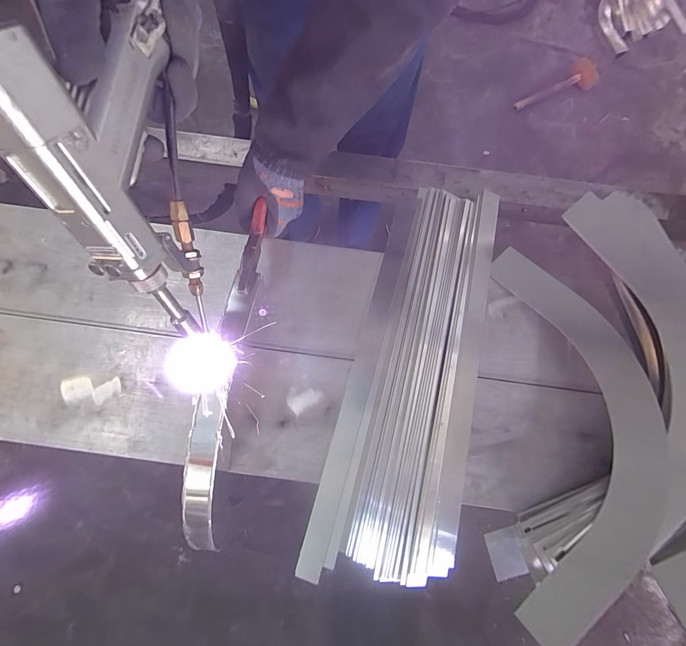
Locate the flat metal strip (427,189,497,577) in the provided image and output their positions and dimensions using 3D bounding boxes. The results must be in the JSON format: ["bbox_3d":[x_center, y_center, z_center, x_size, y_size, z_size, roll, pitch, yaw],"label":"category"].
[{"bbox_3d":[0.155,0.051,0.404,0.035,0.007,0.477,13,79,-9],"label":"flat metal strip"}]

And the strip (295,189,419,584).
[{"bbox_3d":[0.028,0.050,0.405,0.035,0.006,0.487,15,79,9],"label":"strip"}]

